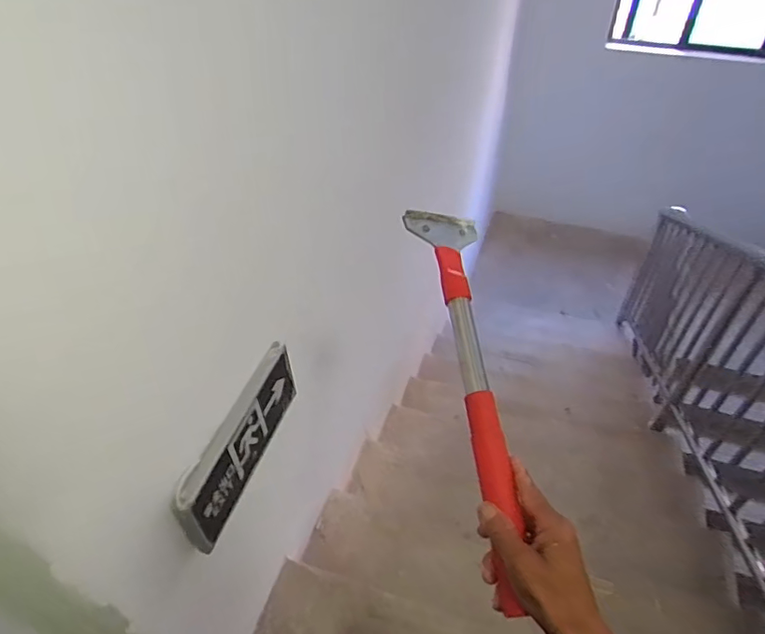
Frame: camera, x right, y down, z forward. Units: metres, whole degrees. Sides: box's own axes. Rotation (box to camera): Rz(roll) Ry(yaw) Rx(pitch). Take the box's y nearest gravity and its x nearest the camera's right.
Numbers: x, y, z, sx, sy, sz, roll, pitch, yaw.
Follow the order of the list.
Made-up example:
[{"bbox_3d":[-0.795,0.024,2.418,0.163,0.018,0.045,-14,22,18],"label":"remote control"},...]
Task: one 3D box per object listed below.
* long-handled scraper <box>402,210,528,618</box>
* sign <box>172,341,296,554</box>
[{"bbox_3d":[0.081,0.055,0.478,0.071,0.039,0.364,-6,63,-5],"label":"long-handled scraper"},{"bbox_3d":[-0.227,0.200,0.874,0.036,0.149,0.313,14,48,13],"label":"sign"}]

